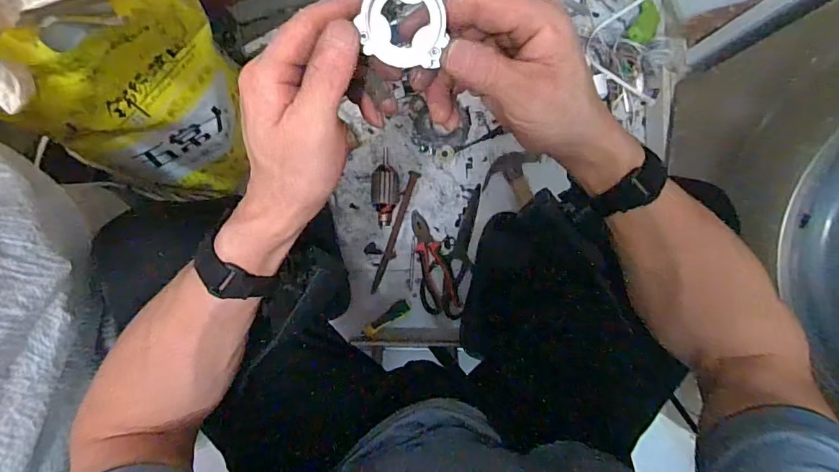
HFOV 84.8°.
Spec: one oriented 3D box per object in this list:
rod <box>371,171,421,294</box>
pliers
[{"bbox_3d":[-0.049,-0.009,0.894,0.018,0.017,0.249,20,89,-3],"label":"rod"},{"bbox_3d":[0.023,0.059,0.888,0.067,0.014,0.211,-16,91,-3],"label":"pliers"}]

